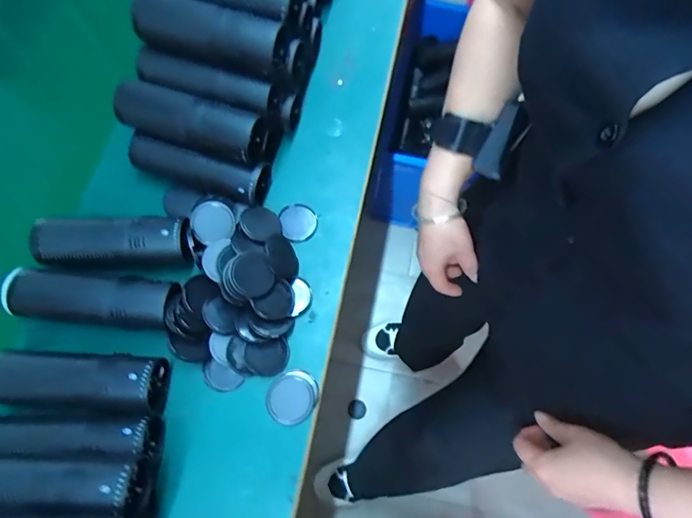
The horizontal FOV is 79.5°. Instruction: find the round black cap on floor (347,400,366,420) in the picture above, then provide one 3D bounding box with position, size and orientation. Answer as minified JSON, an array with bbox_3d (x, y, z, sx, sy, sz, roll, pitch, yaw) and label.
[{"bbox_3d":[0.030,0.416,1.149,0.049,0.009,0.050,1,71,-2],"label":"round black cap on floor"}]

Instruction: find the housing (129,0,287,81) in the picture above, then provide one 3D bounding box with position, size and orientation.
[{"bbox_3d":[-0.148,-0.245,0.455,0.165,0.049,0.050,14,71,2],"label":"housing"}]

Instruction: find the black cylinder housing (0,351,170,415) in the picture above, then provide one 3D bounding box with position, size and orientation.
[{"bbox_3d":[-0.276,0.124,0.423,0.173,0.045,0.056,2,71,-2],"label":"black cylinder housing"}]

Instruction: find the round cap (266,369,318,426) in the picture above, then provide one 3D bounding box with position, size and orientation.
[{"bbox_3d":[-0.059,0.151,0.455,0.058,0.006,0.050,-40,77,-15],"label":"round cap"}]

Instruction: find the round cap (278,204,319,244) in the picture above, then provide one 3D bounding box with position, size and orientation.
[{"bbox_3d":[-0.059,-0.046,0.523,0.046,0.005,0.049,1,71,-2],"label":"round cap"}]

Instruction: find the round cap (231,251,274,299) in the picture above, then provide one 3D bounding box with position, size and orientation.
[{"bbox_3d":[-0.105,0.017,0.467,0.048,0.008,0.048,4,81,-27],"label":"round cap"}]

